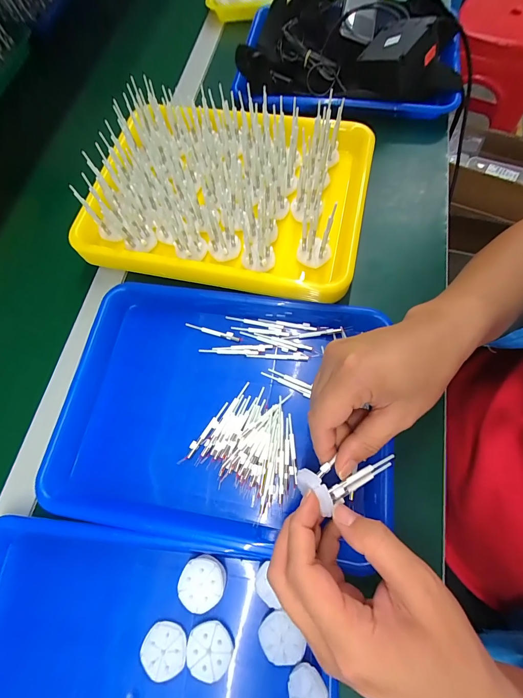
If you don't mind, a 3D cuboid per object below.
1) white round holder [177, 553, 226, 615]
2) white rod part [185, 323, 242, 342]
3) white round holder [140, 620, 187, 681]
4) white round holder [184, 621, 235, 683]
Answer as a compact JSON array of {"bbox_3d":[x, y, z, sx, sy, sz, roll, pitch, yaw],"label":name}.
[{"bbox_3d":[-0.052,0.206,0.277,0.038,0.021,0.037,-2,70,4],"label":"white round holder"},{"bbox_3d":[-0.057,-0.020,0.366,0.070,0.005,0.008,15,72,10],"label":"white rod part"},{"bbox_3d":[-0.082,0.256,0.266,0.037,0.012,0.035,-2,70,4],"label":"white round holder"},{"bbox_3d":[-0.045,0.253,0.263,0.038,0.013,0.036,-2,70,4],"label":"white round holder"}]

